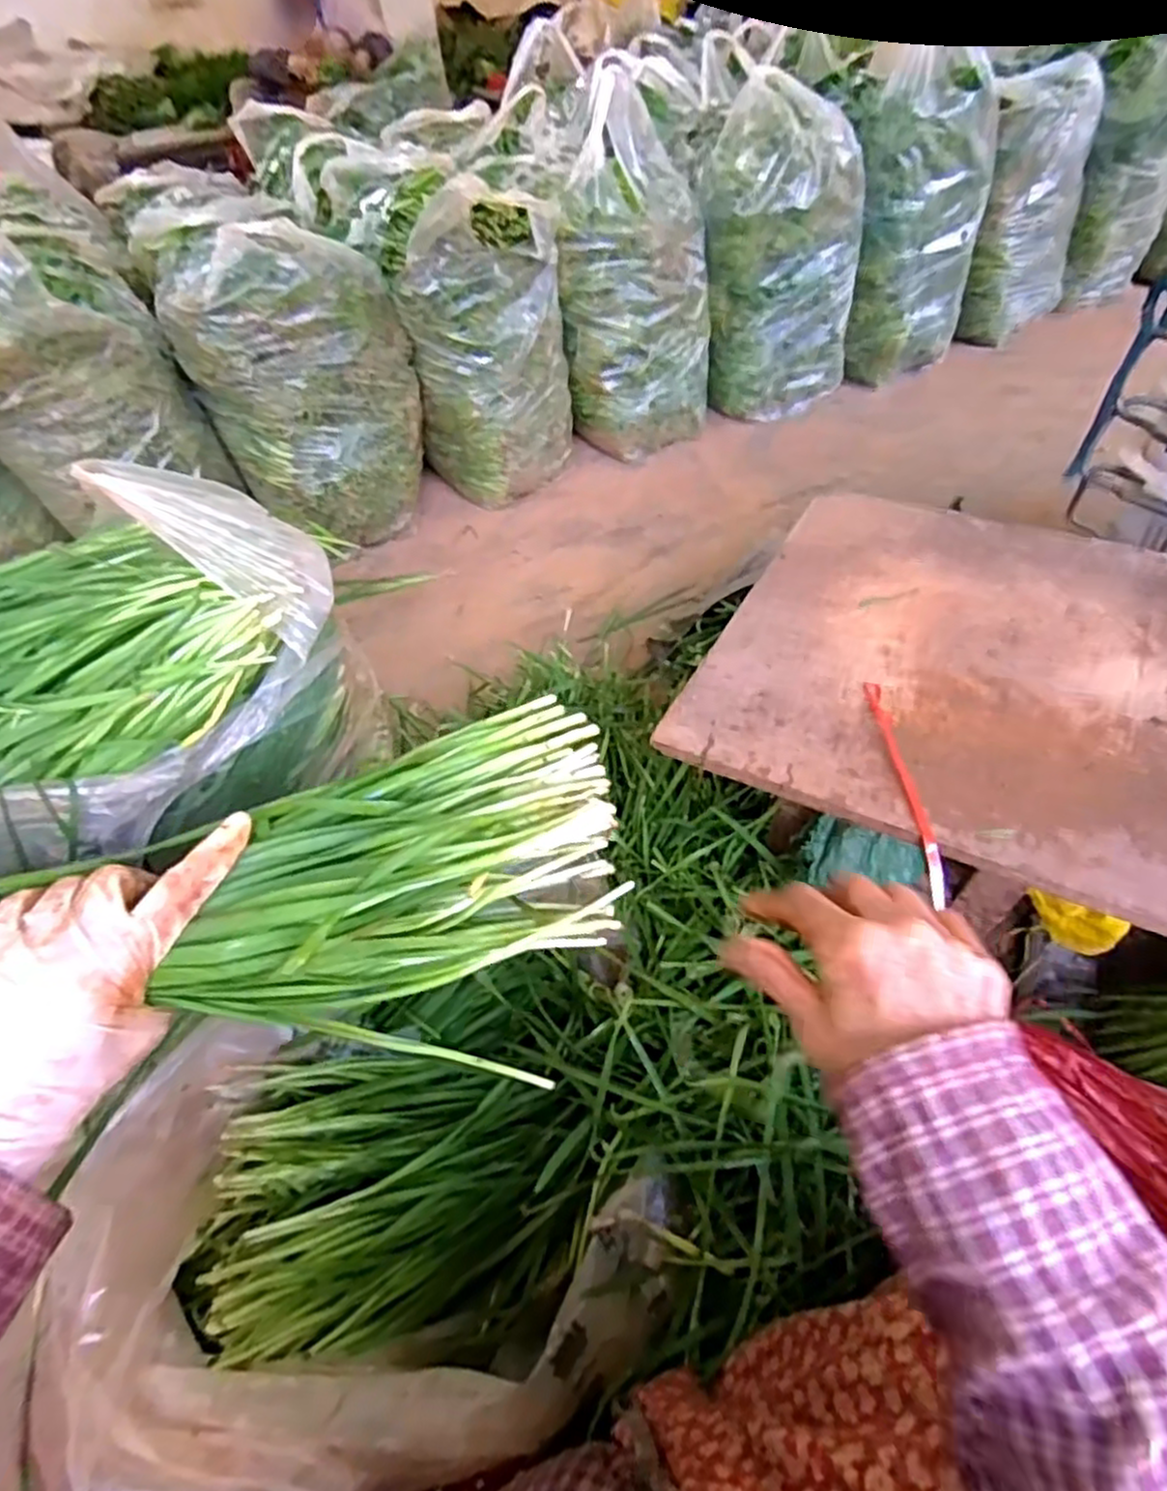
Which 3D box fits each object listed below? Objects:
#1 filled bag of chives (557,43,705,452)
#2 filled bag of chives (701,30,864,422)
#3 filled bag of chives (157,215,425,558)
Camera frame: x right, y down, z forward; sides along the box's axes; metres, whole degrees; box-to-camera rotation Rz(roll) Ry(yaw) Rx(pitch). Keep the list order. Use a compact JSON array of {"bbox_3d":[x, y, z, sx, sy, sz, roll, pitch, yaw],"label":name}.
[{"bbox_3d":[0.110,-0.906,1.442,0.285,0.556,0.224,1,49,6],"label":"filled bag of chives"},{"bbox_3d":[0.419,-1.021,1.548,0.315,0.549,0.302,9,50,12],"label":"filled bag of chives"},{"bbox_3d":[-0.526,-0.647,1.317,0.349,0.457,0.294,26,55,24],"label":"filled bag of chives"}]

